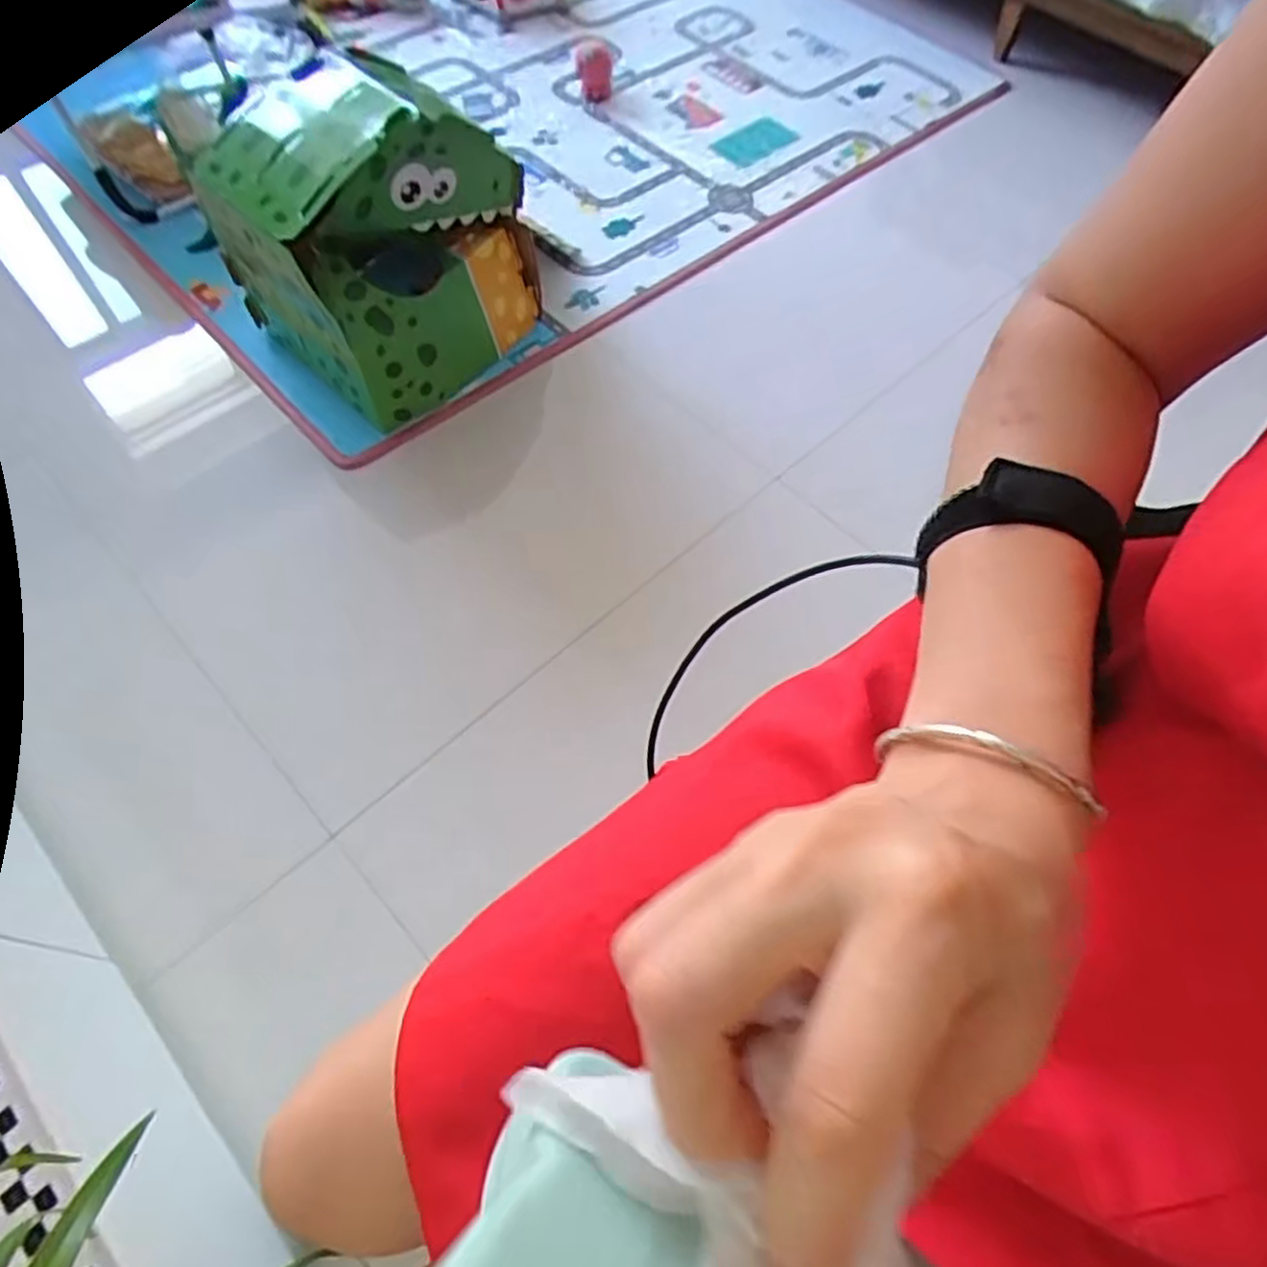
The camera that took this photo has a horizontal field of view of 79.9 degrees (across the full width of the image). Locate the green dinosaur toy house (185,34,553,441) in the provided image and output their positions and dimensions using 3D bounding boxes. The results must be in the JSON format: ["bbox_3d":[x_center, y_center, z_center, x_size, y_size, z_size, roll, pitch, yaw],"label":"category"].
[{"bbox_3d":[-0.386,-0.631,1.181,0.300,0.393,0.438,41,67,18],"label":"green dinosaur toy house"}]

